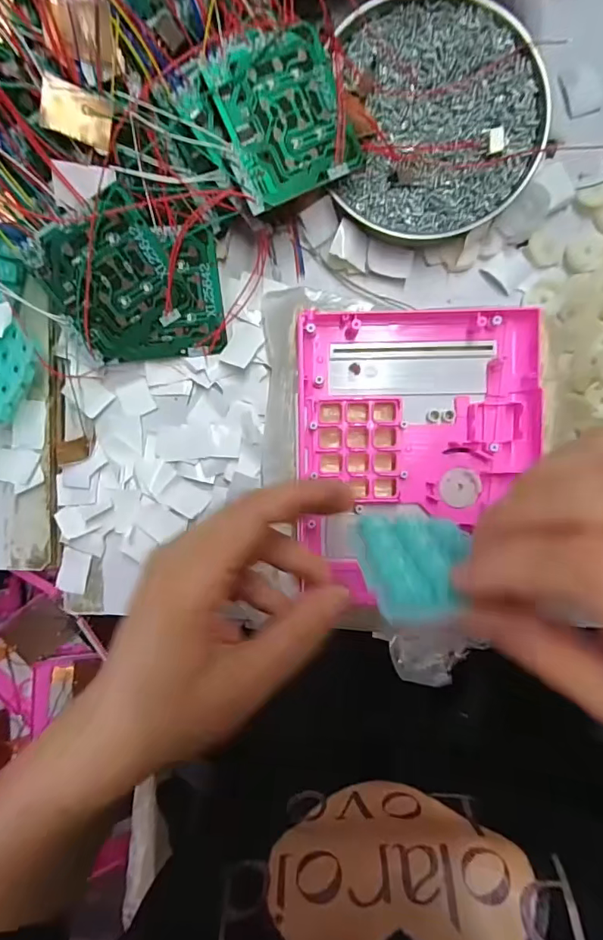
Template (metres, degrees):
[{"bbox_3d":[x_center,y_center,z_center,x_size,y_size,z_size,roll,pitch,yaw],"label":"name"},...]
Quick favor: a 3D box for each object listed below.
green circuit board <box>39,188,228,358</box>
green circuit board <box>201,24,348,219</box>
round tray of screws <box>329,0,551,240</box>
[{"bbox_3d":[-0.093,-0.106,0.269,0.091,0.006,0.083,-10,122,-10],"label":"green circuit board"},{"bbox_3d":[-0.010,-0.184,0.246,0.070,0.004,0.073,-29,108,-13],"label":"green circuit board"},{"bbox_3d":[0.081,-0.206,0.276,0.113,0.016,0.126,2,94,1],"label":"round tray of screws"}]

